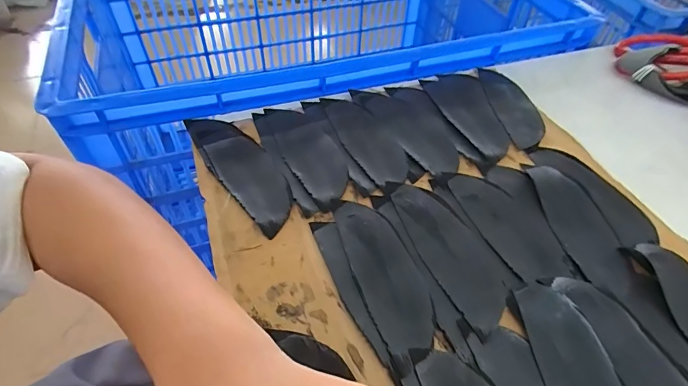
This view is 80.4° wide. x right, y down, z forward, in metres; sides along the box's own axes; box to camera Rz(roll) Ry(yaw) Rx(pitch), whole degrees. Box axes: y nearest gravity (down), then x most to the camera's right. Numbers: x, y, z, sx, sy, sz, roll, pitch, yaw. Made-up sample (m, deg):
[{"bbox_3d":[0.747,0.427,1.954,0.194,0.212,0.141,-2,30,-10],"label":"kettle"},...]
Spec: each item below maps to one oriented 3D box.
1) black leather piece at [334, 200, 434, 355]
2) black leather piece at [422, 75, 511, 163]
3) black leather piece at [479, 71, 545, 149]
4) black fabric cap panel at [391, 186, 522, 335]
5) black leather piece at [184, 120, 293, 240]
[{"bbox_3d":[0.029,0.055,0.303,0.045,0.007,0.124,-15,52,-15],"label":"black leather piece"},{"bbox_3d":[0.126,-0.086,0.426,0.063,0.007,0.142,-1,49,-4],"label":"black leather piece"},{"bbox_3d":[0.180,-0.095,0.436,0.053,0.006,0.133,-2,49,-5],"label":"black leather piece"},{"bbox_3d":[0.080,0.041,0.314,0.049,0.008,0.129,-22,54,-20],"label":"black fabric cap panel"},{"bbox_3d":[-0.092,-0.026,0.366,0.049,0.008,0.157,-28,56,-21],"label":"black leather piece"}]

